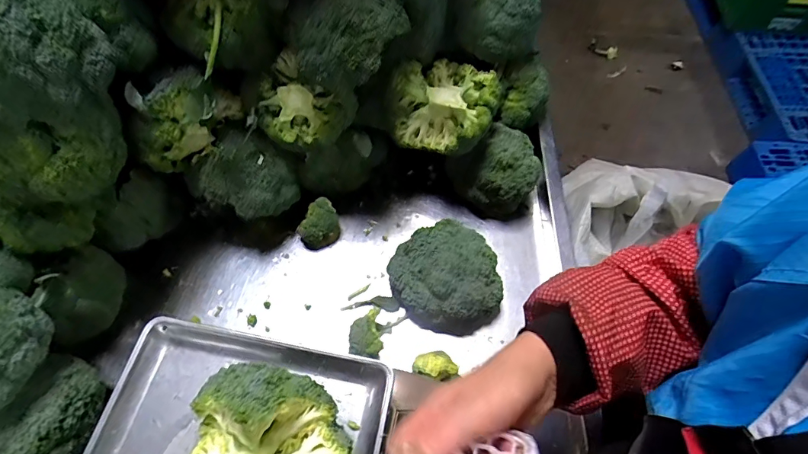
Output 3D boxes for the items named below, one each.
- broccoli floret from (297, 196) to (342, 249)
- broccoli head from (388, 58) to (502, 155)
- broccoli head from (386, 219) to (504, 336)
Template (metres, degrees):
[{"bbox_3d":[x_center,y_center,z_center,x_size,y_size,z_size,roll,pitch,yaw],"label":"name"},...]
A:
[{"bbox_3d":[-0.117,-0.003,0.586,0.056,0.050,0.041,-34,68,-19],"label":"broccoli floret"},{"bbox_3d":[0.050,-0.159,0.553,0.133,0.079,0.109,10,61,3],"label":"broccoli head"},{"bbox_3d":[0.050,0.064,0.527,0.124,0.090,0.123,1,61,-2],"label":"broccoli head"}]

